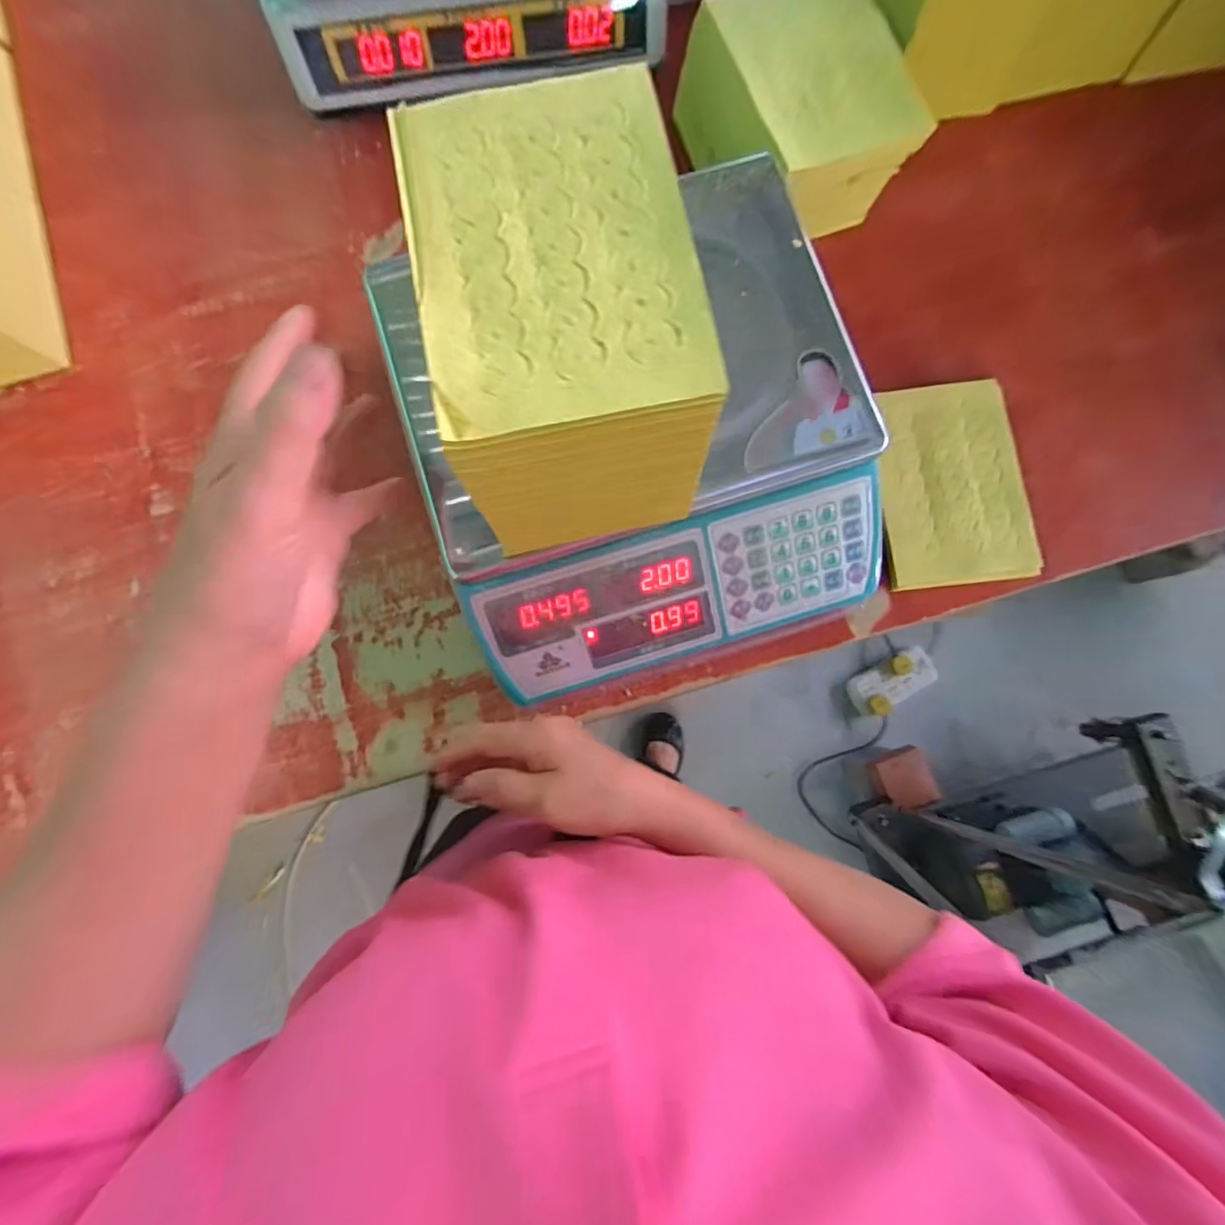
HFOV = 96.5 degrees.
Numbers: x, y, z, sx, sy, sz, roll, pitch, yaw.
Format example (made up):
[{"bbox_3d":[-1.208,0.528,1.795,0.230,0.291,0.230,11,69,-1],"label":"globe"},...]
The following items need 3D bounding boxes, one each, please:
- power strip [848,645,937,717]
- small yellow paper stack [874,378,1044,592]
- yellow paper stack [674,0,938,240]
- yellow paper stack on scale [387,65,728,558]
[{"bbox_3d":[0.672,0.164,1.305,0.212,0.057,0.103,-28,83,-4],"label":"power strip"},{"bbox_3d":[0.273,-0.105,0.441,0.112,0.015,0.162,-6,84,1],"label":"small yellow paper stack"},{"bbox_3d":[0.151,-0.404,0.448,0.137,0.086,0.163,-22,83,-3],"label":"yellow paper stack"},{"bbox_3d":[-0.025,-0.140,0.286,0.115,0.120,0.169,-11,84,-3],"label":"yellow paper stack on scale"}]

